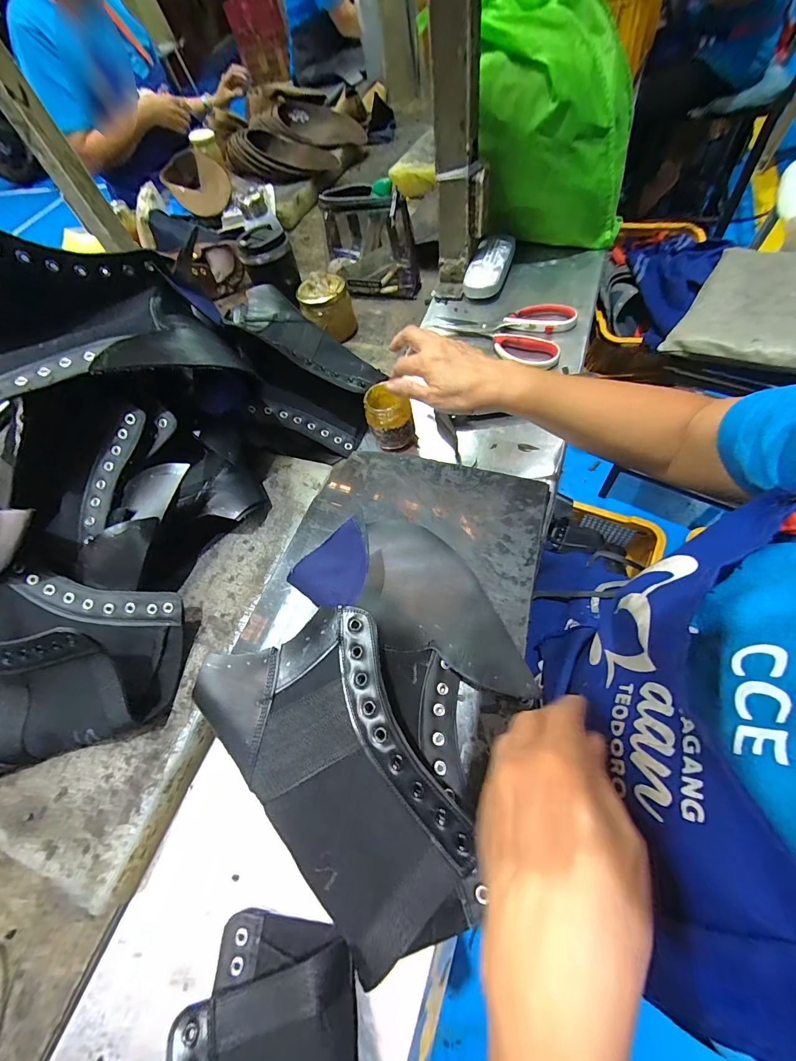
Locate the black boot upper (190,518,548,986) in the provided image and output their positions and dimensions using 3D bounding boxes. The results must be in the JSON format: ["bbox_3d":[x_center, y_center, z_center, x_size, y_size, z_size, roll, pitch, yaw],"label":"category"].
[{"bbox_3d":[-0.002,0.125,0.307,0.239,0.086,0.250,-42,62,-13],"label":"black boot upper"}]

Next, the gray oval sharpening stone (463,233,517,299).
[{"bbox_3d":[0.157,-0.451,0.642,0.063,0.034,0.135,20,77,15],"label":"gray oval sharpening stone"}]

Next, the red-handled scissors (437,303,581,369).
[{"bbox_3d":[0.157,-0.316,0.577,0.202,0.020,0.126,21,67,21],"label":"red-handled scissors"}]

